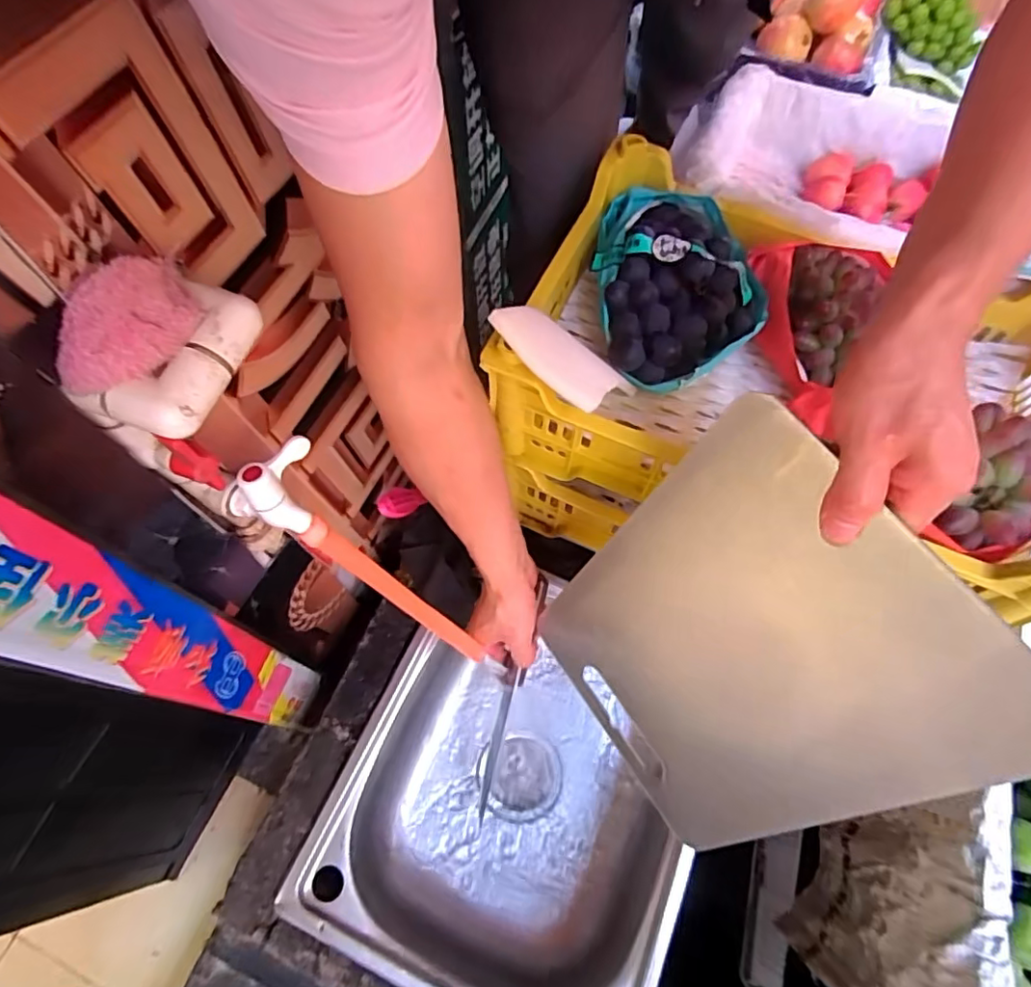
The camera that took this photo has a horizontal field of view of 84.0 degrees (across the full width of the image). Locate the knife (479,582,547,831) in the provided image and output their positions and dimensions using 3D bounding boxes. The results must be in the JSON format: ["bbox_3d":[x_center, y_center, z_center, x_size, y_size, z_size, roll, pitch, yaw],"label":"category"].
[{"bbox_3d":[-0.009,0.221,0.620,0.024,0.032,0.284,16,102,8],"label":"knife"}]

